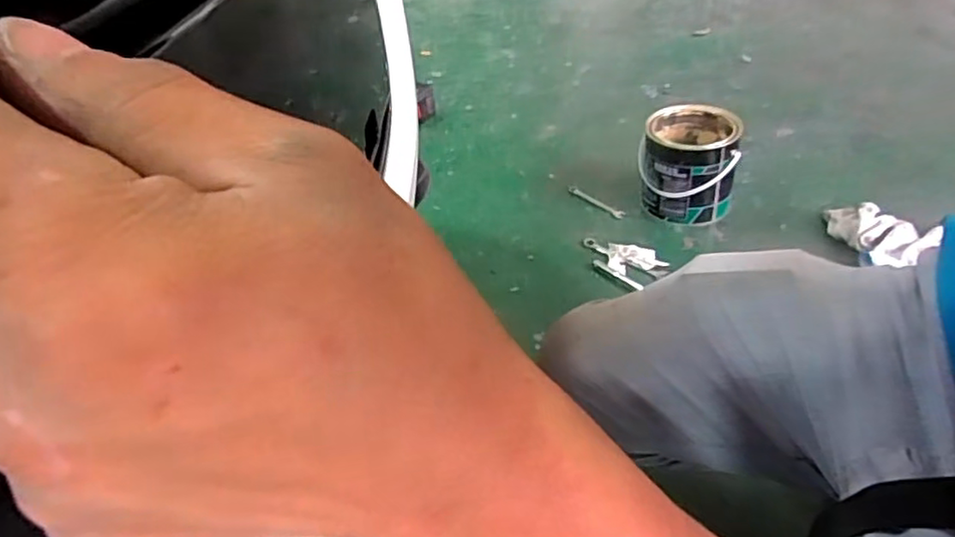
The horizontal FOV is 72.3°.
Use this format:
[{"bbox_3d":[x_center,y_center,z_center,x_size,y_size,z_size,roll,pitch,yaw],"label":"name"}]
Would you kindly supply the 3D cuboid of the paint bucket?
[{"bbox_3d":[0.383,-0.191,1.189,0.168,0.155,0.171,11,42,20],"label":"paint bucket"}]

